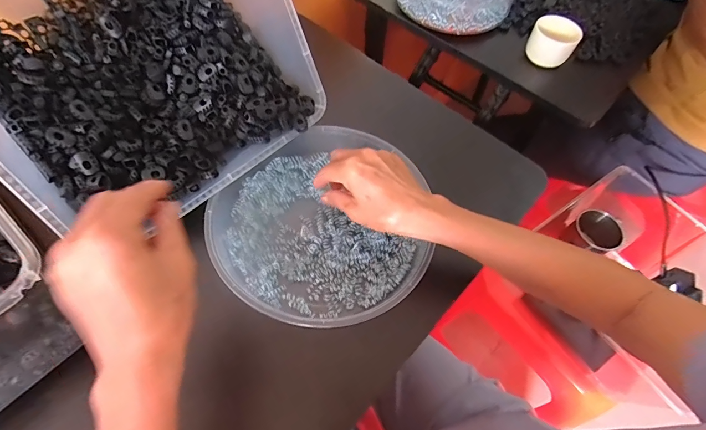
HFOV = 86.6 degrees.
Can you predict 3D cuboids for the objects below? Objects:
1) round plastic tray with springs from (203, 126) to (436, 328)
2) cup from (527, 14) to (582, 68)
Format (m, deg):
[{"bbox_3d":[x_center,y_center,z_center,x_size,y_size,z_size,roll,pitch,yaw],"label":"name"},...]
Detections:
[{"bbox_3d":[-0.028,0.005,0.405,0.223,0.031,0.225,2,60,-3],"label":"round plastic tray with springs"},{"bbox_3d":[0.305,-0.264,0.576,0.069,0.052,0.059,33,63,14],"label":"cup"}]

